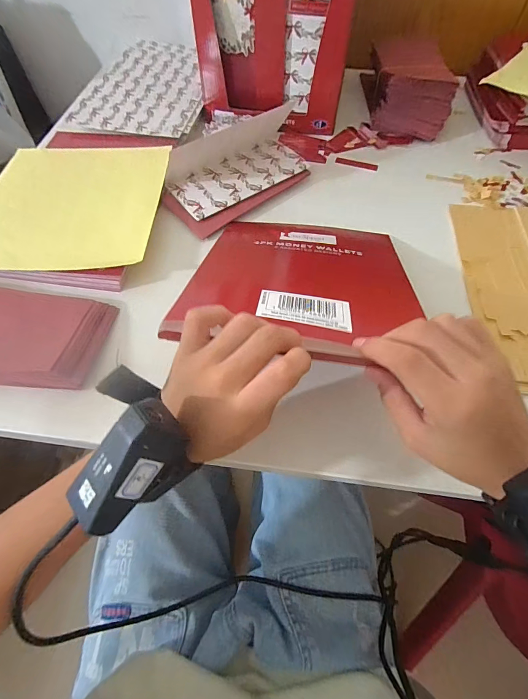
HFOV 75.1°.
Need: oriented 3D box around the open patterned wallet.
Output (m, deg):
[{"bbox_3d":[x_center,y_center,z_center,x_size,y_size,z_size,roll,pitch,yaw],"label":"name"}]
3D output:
[{"bbox_3d":[-0.034,-0.241,0.437,0.213,0.049,0.128,-36,65,-20],"label":"open patterned wallet"}]

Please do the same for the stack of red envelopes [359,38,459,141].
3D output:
[{"bbox_3d":[0.215,-0.401,0.521,0.115,0.068,0.153,1,58,1],"label":"stack of red envelopes"}]

